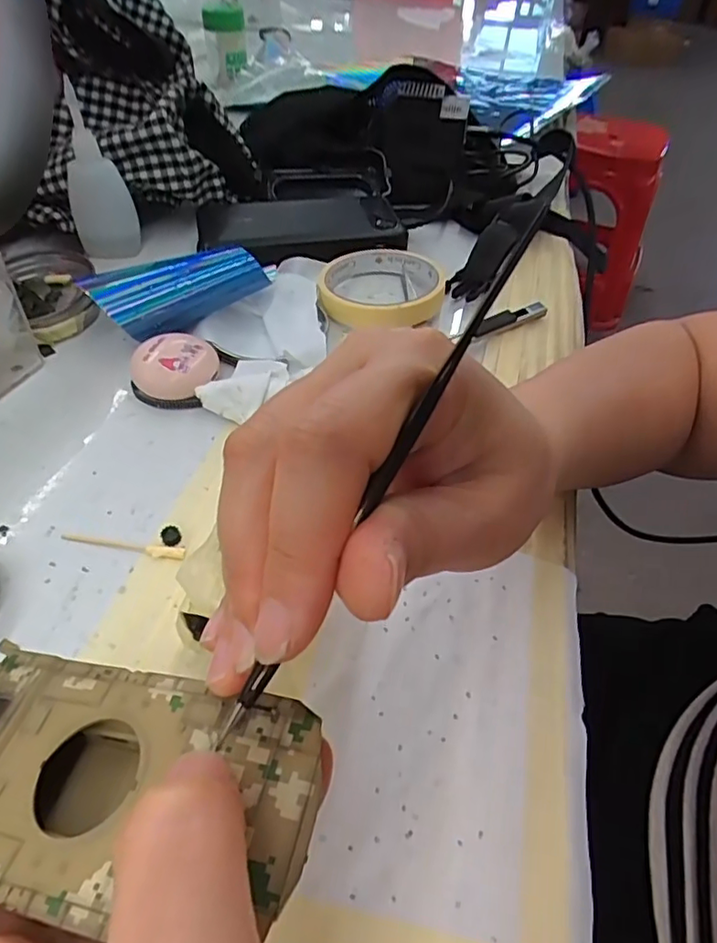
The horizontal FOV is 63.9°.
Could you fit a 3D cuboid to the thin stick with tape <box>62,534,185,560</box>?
[{"bbox_3d":[-0.109,0.034,0.266,0.060,0.004,0.006,9,49,3],"label":"thin stick with tape"}]

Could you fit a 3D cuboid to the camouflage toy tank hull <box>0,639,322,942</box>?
[{"bbox_3d":[-0.055,0.071,0.134,0.095,0.018,0.051,-2,48,13],"label":"camouflage toy tank hull"}]

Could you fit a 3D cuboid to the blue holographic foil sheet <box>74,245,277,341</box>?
[{"bbox_3d":[-0.108,-0.109,0.355,0.108,0.044,0.029,-12,51,-14],"label":"blue holographic foil sheet"}]

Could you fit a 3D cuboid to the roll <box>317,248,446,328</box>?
[{"bbox_3d":[0.016,-0.134,0.403,0.085,0.015,0.087,2,49,-3],"label":"roll"}]

